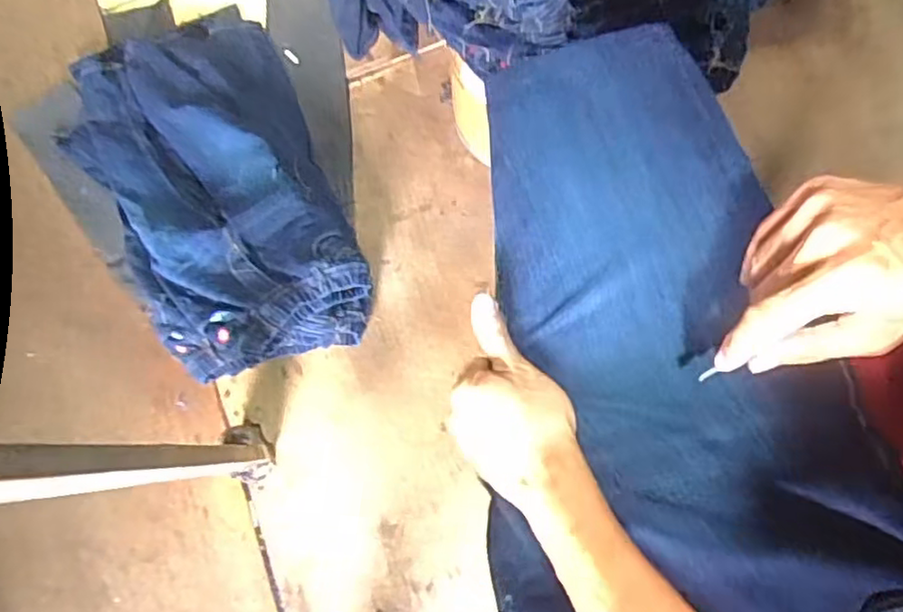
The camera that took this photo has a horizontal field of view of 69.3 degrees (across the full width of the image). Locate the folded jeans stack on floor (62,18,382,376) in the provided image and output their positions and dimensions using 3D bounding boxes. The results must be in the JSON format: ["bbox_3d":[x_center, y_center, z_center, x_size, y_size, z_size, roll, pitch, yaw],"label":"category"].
[{"bbox_3d":[-0.509,-0.246,1.333,0.488,0.195,0.814,-24,80,-5],"label":"folded jeans stack on floor"}]

